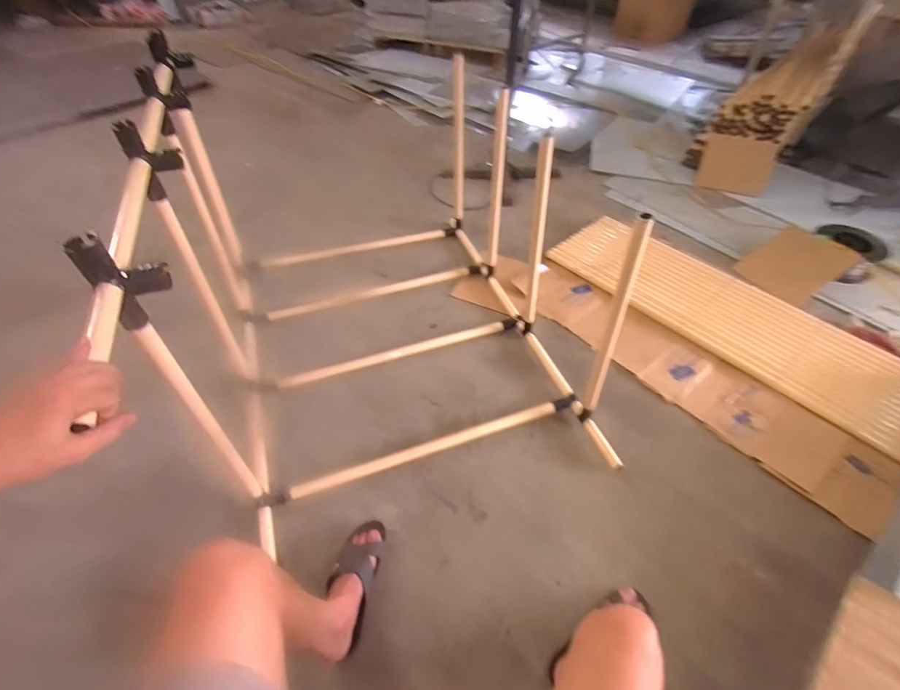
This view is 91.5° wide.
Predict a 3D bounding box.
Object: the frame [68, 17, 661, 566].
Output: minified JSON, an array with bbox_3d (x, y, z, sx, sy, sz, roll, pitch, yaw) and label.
[{"bbox_3d":[-0.174,-0.213,1.143,0.890,0.774,1.120,-16,52,-12],"label":"frame"}]

